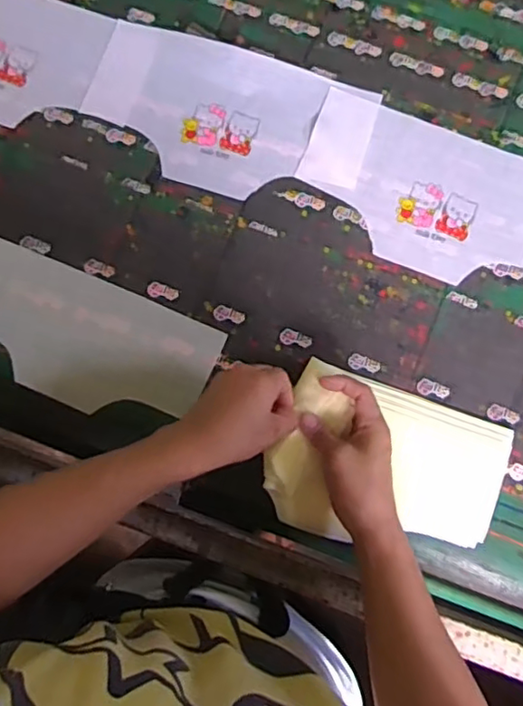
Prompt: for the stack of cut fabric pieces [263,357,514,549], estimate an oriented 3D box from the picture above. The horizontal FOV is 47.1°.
[{"bbox_3d":[0.127,0.113,0.587,0.221,0.063,0.166,20,79,6],"label":"stack of cut fabric pieces"}]

